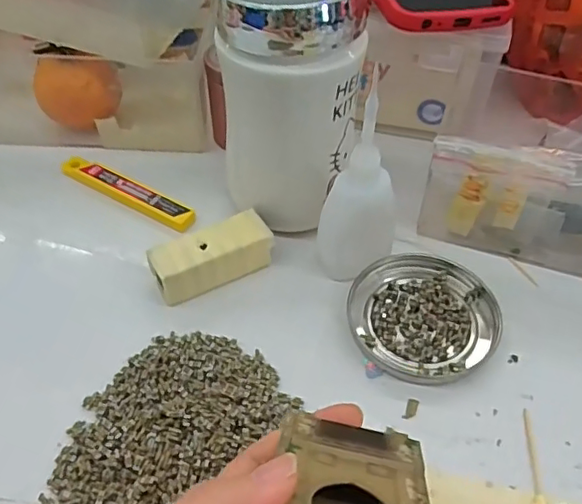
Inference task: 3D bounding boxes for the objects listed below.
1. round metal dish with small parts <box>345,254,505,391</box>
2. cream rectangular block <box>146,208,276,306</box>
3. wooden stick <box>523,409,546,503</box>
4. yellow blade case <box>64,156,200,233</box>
[{"bbox_3d":[0.073,0.032,0.317,0.077,0.008,0.082,0,49,0],"label":"round metal dish with small parts"},{"bbox_3d":[-0.044,0.003,0.326,0.067,0.026,0.026,-20,52,-16],"label":"cream rectangular block"},{"bbox_3d":[0.110,0.098,0.263,0.007,0.004,0.059,4,49,3],"label":"wooden stick"},{"bbox_3d":[-0.107,-0.040,0.374,0.106,0.007,0.019,25,54,21],"label":"yellow blade case"}]

